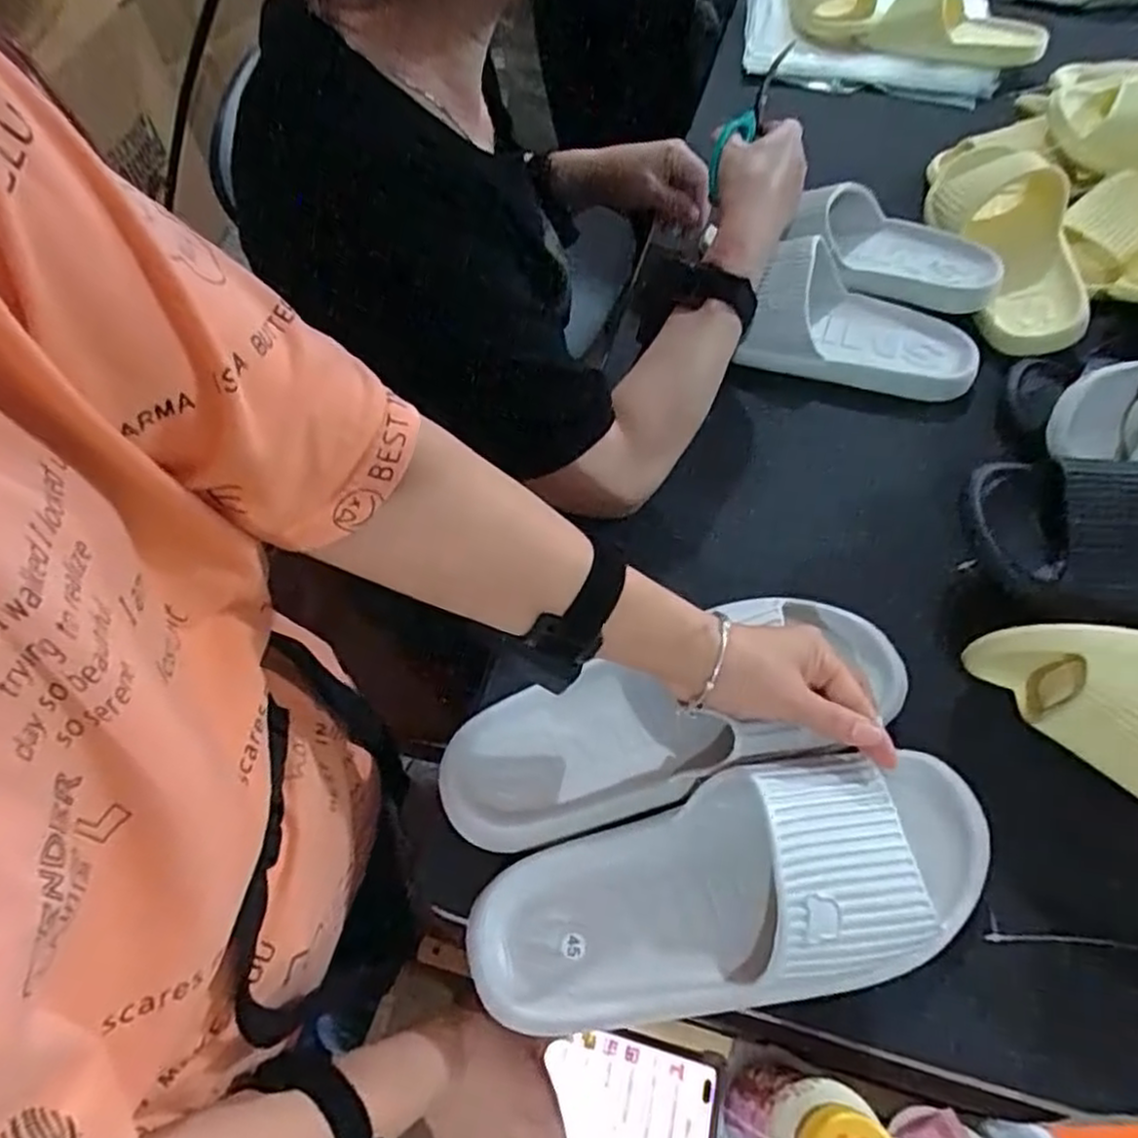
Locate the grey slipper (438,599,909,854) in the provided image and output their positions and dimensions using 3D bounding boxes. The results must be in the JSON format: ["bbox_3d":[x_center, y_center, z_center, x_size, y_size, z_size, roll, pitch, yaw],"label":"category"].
[{"bbox_3d":[0.067,0.081,0.447,0.297,0.058,0.108,-18,58,-8],"label":"grey slipper"}]

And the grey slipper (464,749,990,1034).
[{"bbox_3d":[0.092,0.171,0.388,0.288,0.070,0.104,-15,57,-2],"label":"grey slipper"}]

